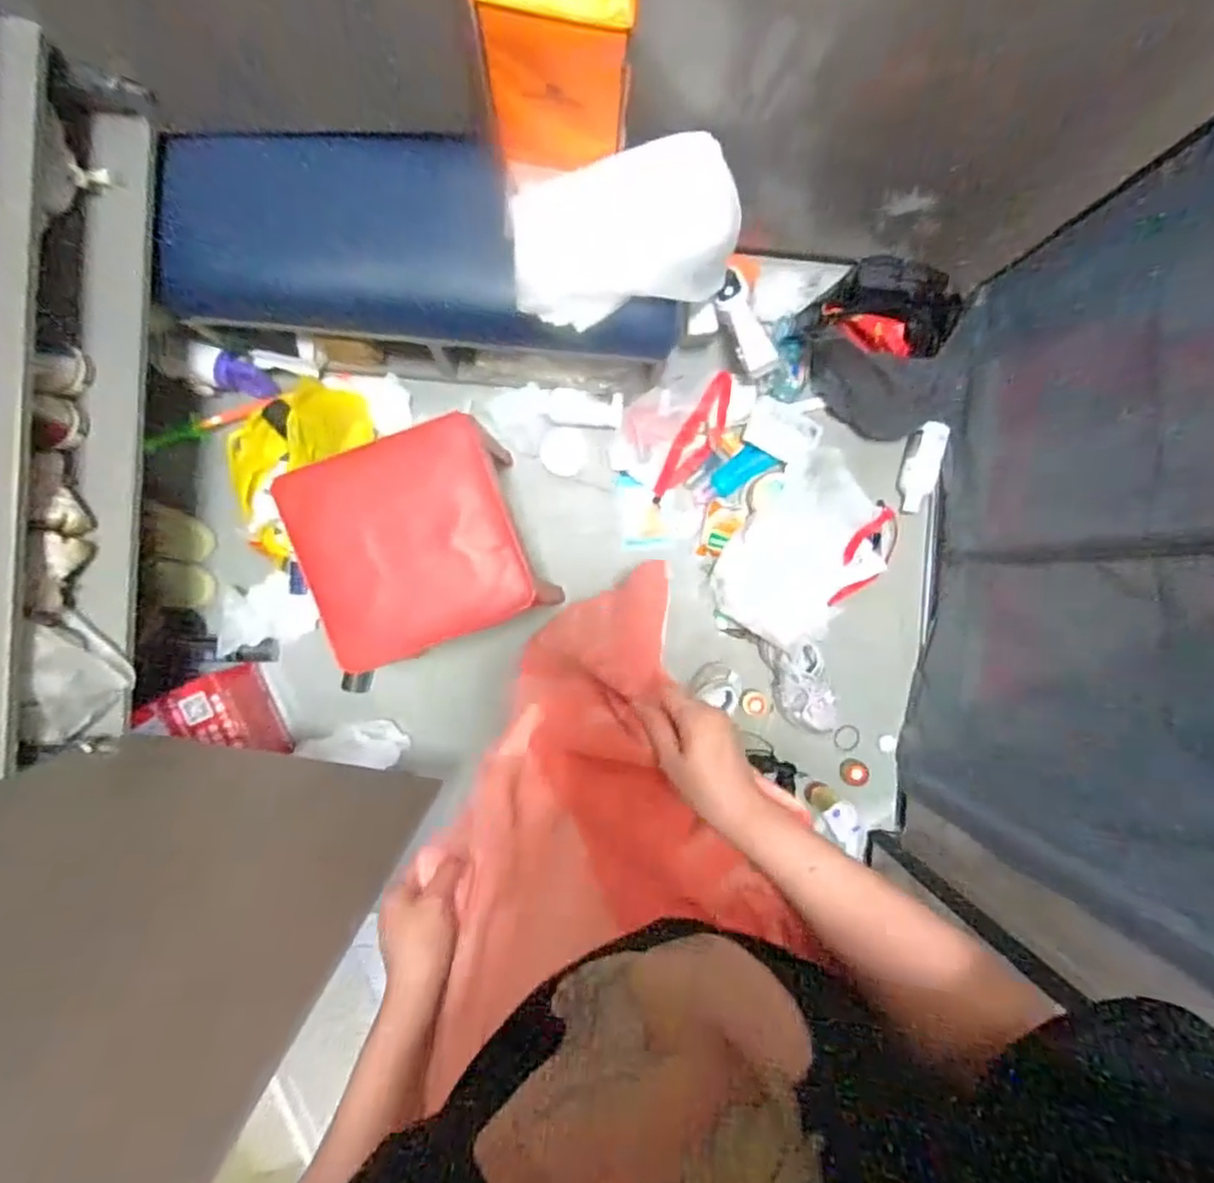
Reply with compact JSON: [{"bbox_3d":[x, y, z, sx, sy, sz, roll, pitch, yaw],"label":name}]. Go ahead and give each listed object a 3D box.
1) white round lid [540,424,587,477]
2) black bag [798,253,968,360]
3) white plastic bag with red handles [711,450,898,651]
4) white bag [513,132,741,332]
[{"bbox_3d":[-0.085,-0.273,1.273,0.088,0.018,0.093,0,91,-3],"label":"white round lid"},{"bbox_3d":[0.472,-0.499,1.112,0.233,0.100,0.141,21,133,10],"label":"black bag"},{"bbox_3d":[0.364,-0.074,1.244,0.270,0.084,0.332,43,89,-3],"label":"white plastic bag with red handles"},{"bbox_3d":[0.016,-0.532,0.978,0.324,0.111,0.204,-18,126,-4],"label":"white bag"}]

